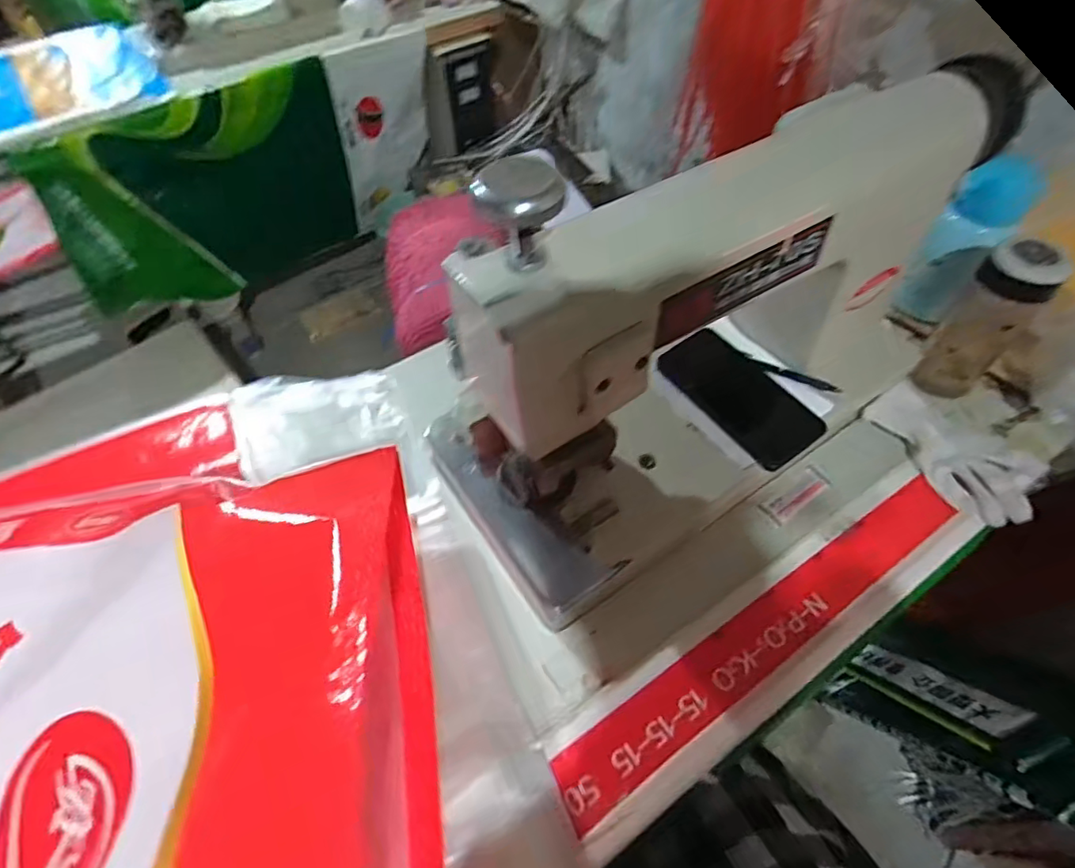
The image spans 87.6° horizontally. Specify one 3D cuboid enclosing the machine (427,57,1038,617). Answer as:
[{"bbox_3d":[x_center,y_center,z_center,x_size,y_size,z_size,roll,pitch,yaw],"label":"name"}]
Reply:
[{"bbox_3d":[0.127,-0.053,0.476,0.383,0.310,0.186,-31,59,-21],"label":"machine"}]

